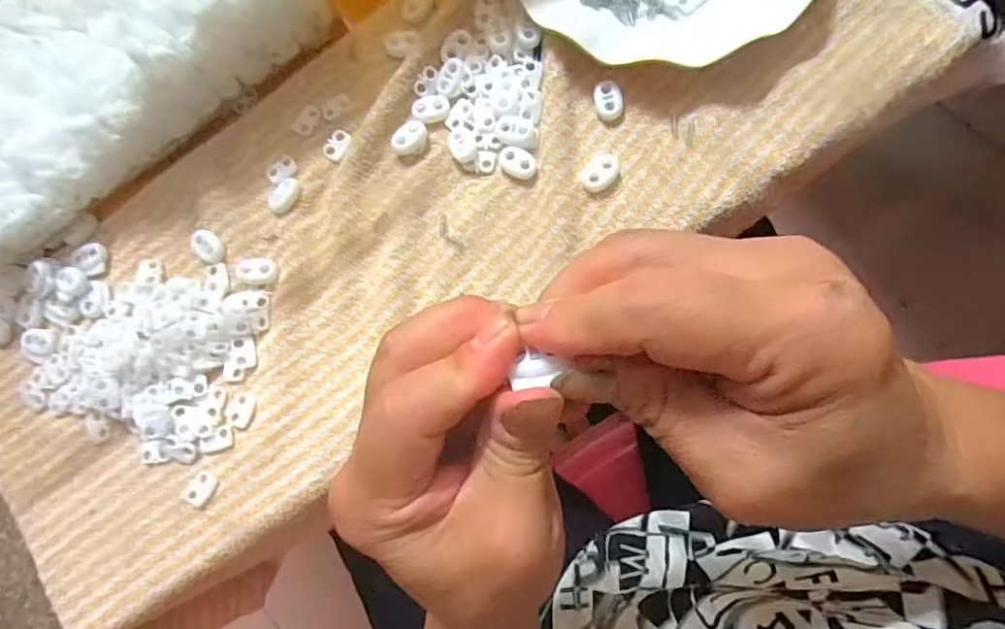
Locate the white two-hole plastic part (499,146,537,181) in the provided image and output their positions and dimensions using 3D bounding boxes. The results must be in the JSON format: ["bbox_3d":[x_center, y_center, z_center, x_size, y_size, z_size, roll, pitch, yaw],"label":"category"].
[{"bbox_3d":[0.009,-0.086,0.307,0.023,0.004,0.014,32,85,11],"label":"white two-hole plastic part"}]

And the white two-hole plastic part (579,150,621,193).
[{"bbox_3d":[0.055,-0.080,0.302,0.017,0.006,0.026,41,86,12],"label":"white two-hole plastic part"}]

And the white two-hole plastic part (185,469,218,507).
[{"bbox_3d":[-0.166,0.096,0.302,0.013,0.004,0.020,29,84,11],"label":"white two-hole plastic part"}]

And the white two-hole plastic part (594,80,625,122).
[{"bbox_3d":[0.060,-0.121,0.309,0.016,0.006,0.024,-11,79,4],"label":"white two-hole plastic part"}]

